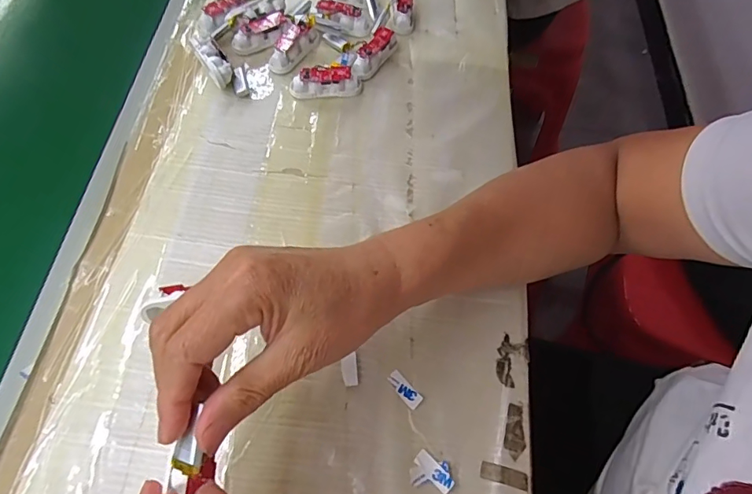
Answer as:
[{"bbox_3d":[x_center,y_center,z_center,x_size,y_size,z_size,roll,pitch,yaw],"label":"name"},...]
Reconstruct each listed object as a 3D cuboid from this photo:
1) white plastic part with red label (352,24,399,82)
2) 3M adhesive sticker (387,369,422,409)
[{"bbox_3d":[-0.002,-0.180,0.446,0.019,0.022,0.057,28,65,11],"label":"white plastic part with red label"},{"bbox_3d":[0.019,0.093,0.317,0.010,0.004,0.026,-39,71,-20],"label":"3M adhesive sticker"}]

